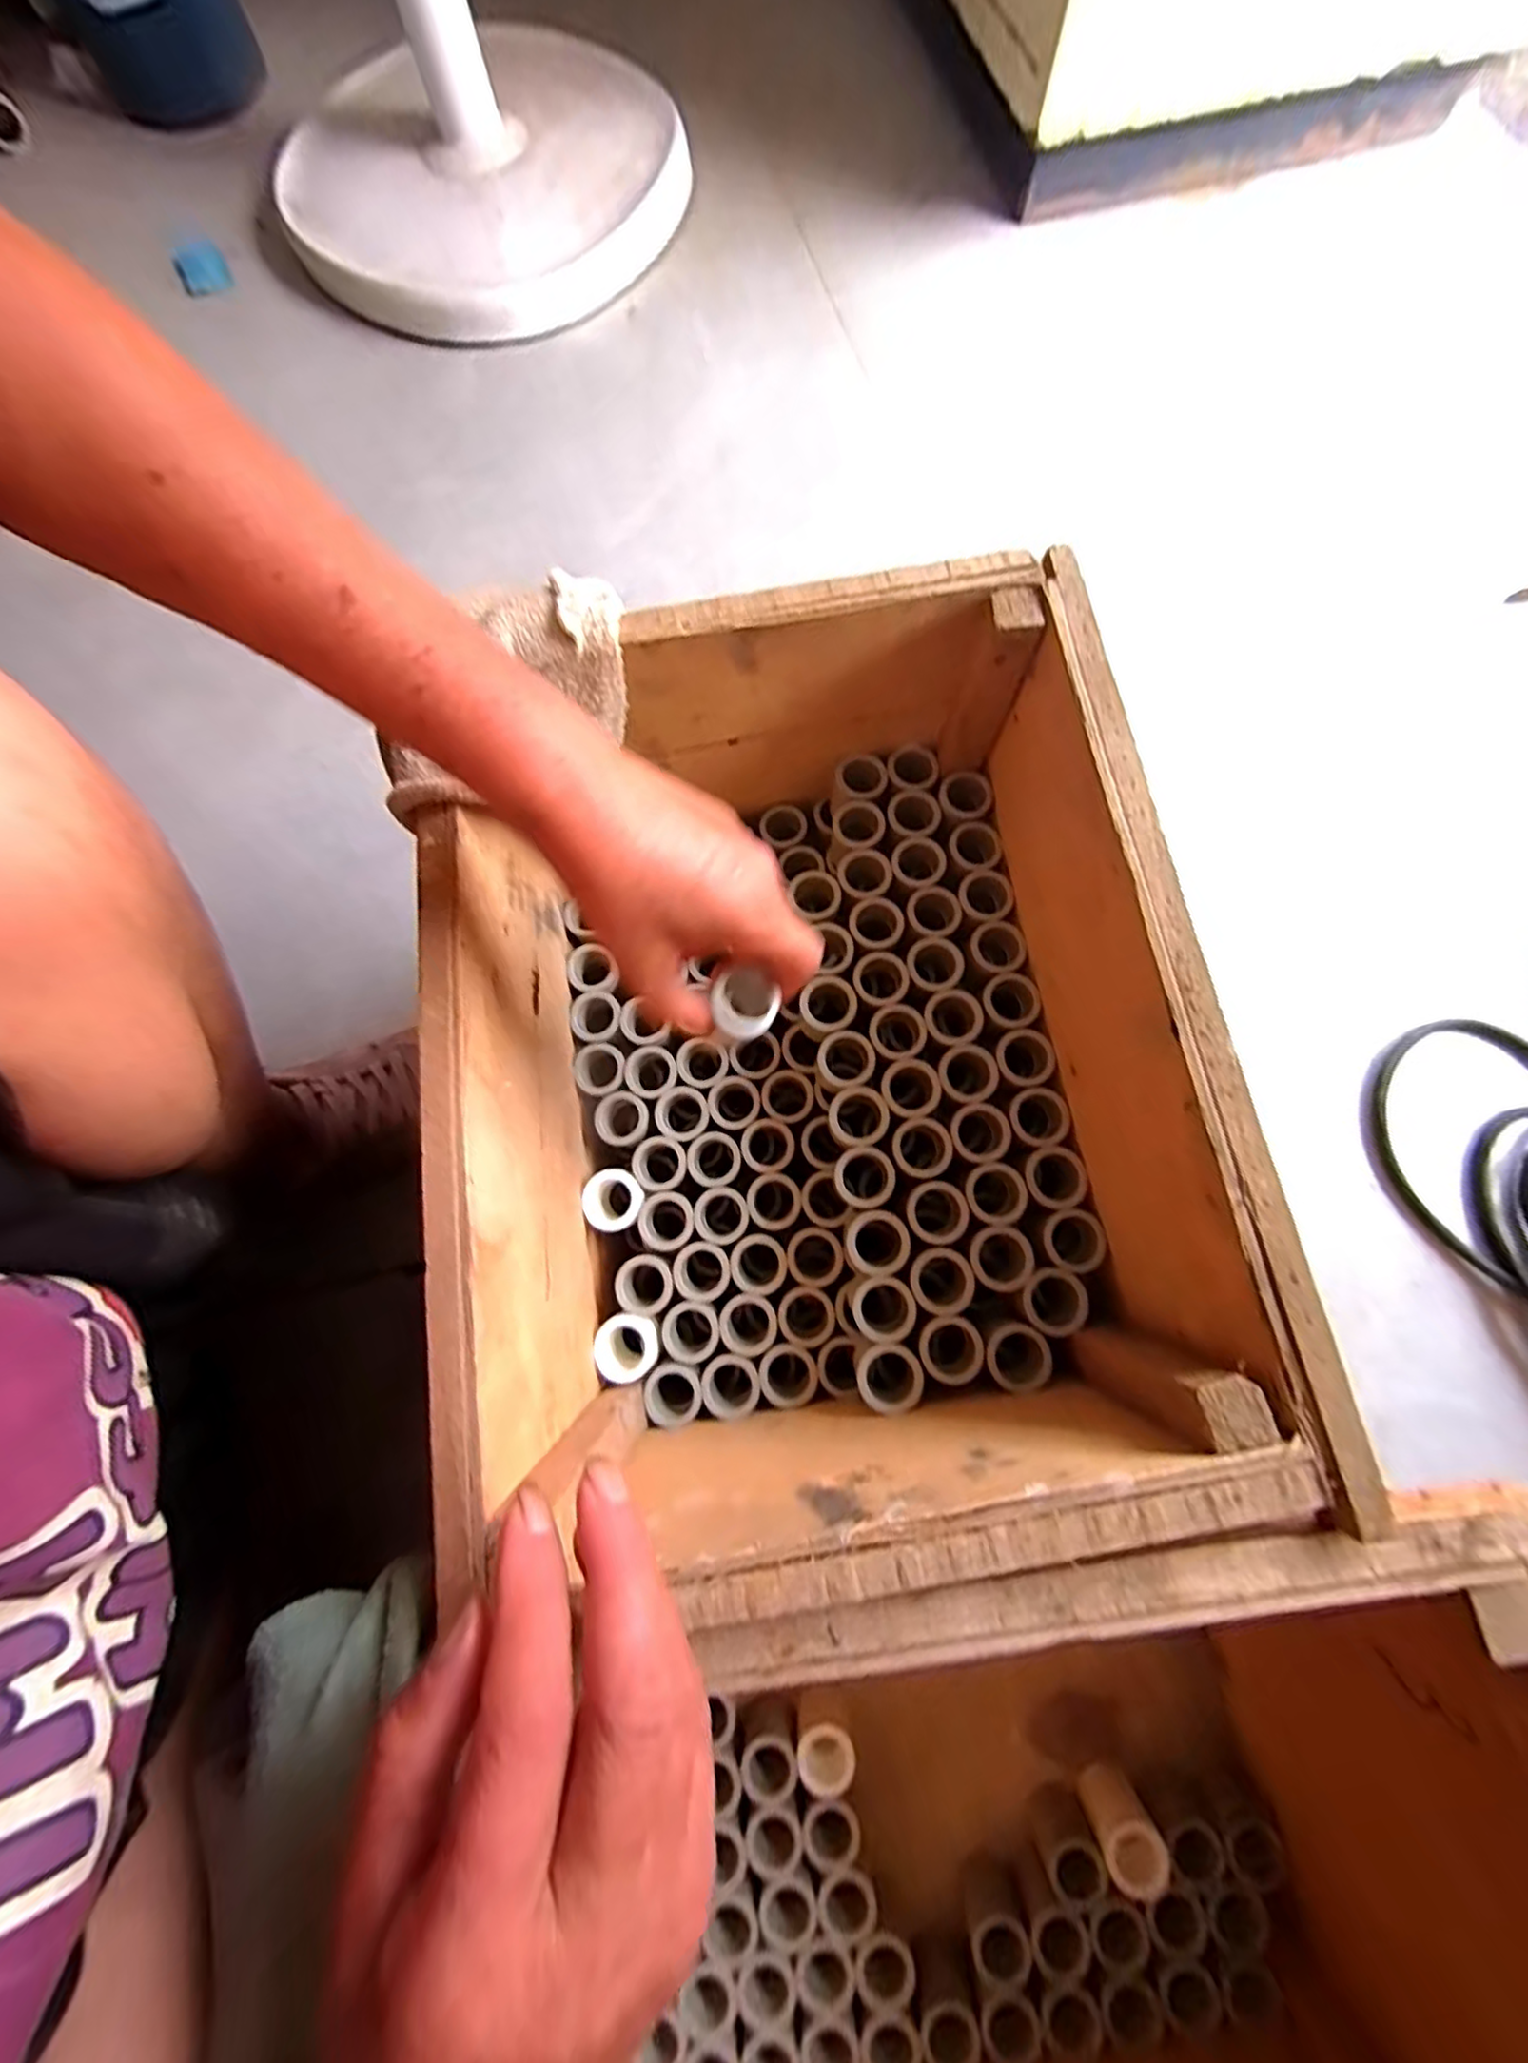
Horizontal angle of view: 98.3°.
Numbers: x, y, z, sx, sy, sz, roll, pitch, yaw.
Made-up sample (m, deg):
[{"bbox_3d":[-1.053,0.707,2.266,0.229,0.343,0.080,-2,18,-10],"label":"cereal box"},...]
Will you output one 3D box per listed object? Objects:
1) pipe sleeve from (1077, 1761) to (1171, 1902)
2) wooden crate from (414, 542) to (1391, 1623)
[{"bbox_3d":[0.208,0.462,0.383,0.034,0.035,0.038,-26,77,-4],"label":"pipe sleeve"},{"bbox_3d":[0.020,0.010,0.346,0.301,0.178,0.386,-8,76,0],"label":"wooden crate"}]

